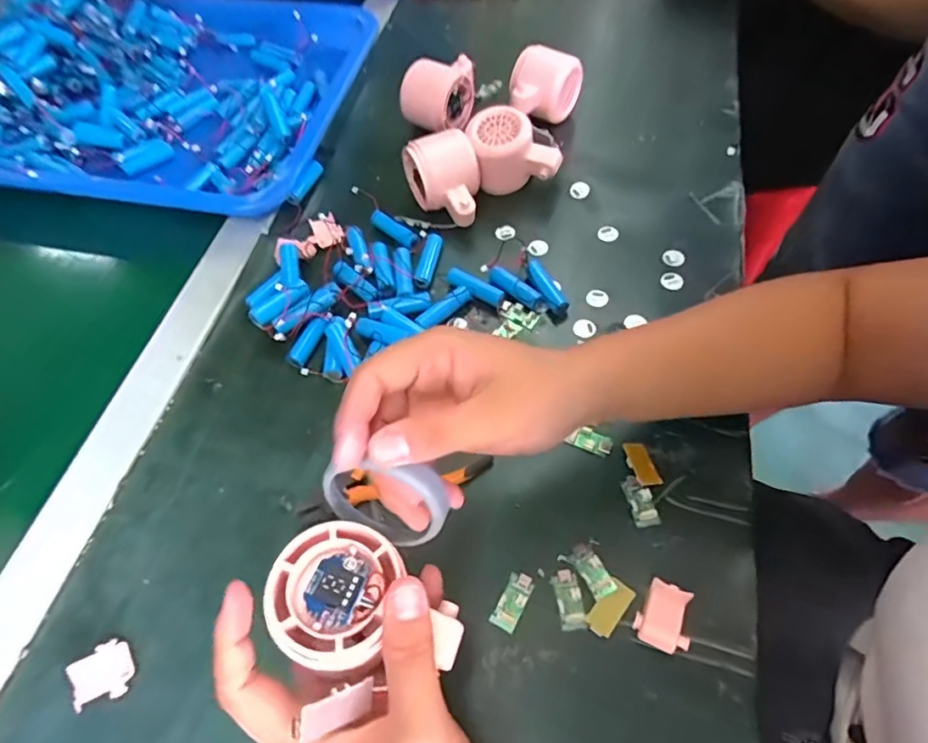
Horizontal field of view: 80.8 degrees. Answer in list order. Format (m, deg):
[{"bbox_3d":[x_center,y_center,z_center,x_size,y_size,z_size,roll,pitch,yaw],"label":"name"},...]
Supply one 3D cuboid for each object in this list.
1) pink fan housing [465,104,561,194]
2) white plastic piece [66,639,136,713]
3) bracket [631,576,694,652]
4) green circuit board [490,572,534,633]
[{"bbox_3d":[0.044,-0.193,0.484,0.077,0.057,0.052,2,59,4],"label":"pink fan housing"},{"bbox_3d":[-0.202,0.169,0.304,0.031,0.010,0.030,-26,61,-13],"label":"white plastic piece"},{"bbox_3d":[0.112,0.136,0.300,0.029,0.014,0.032,23,62,16],"label":"bracket"},{"bbox_3d":[0.029,0.133,0.317,0.015,0.005,0.031,26,63,17],"label":"green circuit board"}]

